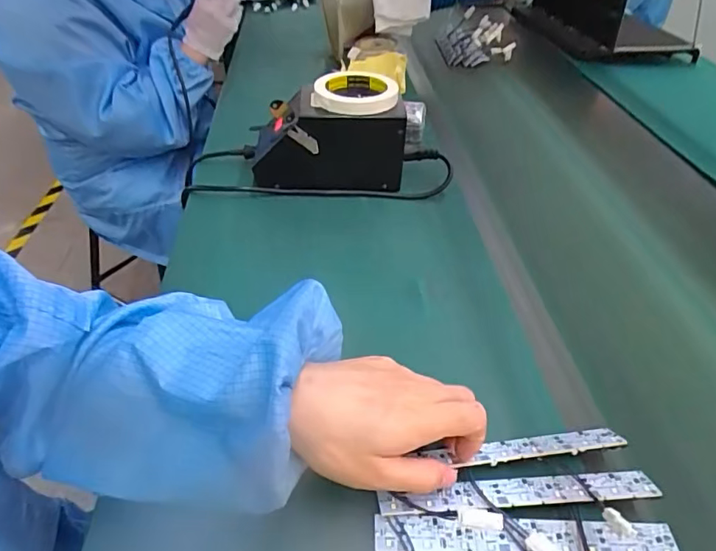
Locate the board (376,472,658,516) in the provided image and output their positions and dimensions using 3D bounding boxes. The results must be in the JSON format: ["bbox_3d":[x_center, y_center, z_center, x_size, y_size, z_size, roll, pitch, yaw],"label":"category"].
[{"bbox_3d":[0.109,0.148,0.346,0.190,0.009,0.021,-1,41,-7],"label":"board"}]

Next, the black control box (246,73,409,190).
[{"bbox_3d":[-0.039,-0.183,0.644,0.188,0.121,0.108,4,41,-1],"label":"black control box"}]

